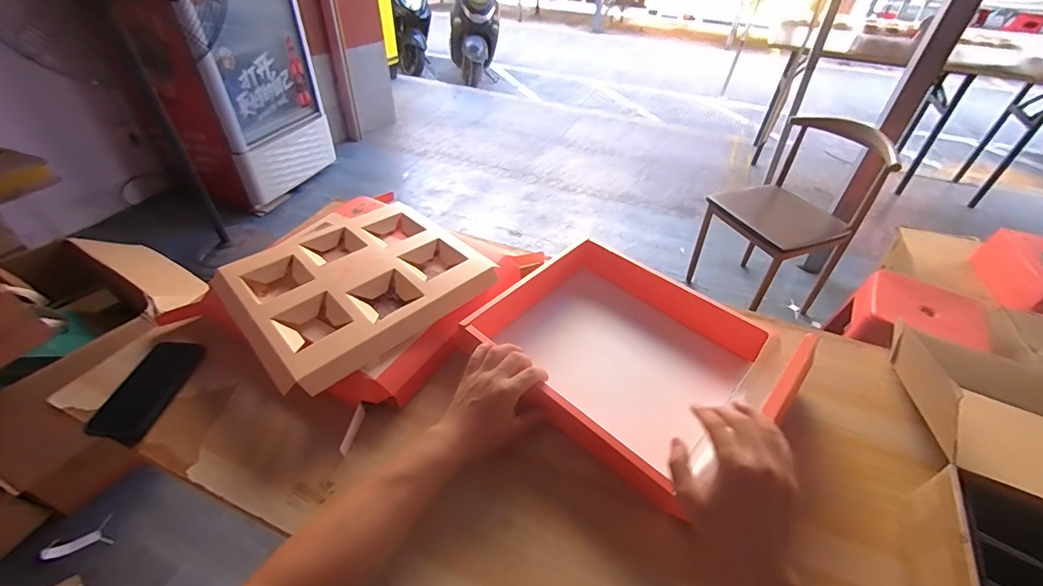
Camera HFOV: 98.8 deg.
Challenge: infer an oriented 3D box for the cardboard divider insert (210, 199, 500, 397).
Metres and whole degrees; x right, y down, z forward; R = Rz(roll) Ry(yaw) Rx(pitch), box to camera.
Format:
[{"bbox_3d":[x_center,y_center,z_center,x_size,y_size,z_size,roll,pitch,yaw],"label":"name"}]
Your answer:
[{"bbox_3d":[-0.276,-0.033,0.738,0.365,0.033,0.351,-31,52,-32],"label":"cardboard divider insert"}]

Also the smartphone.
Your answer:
[{"bbox_3d":[-0.514,0.132,0.619,0.071,0.009,0.155,16,46,-6],"label":"smartphone"}]

